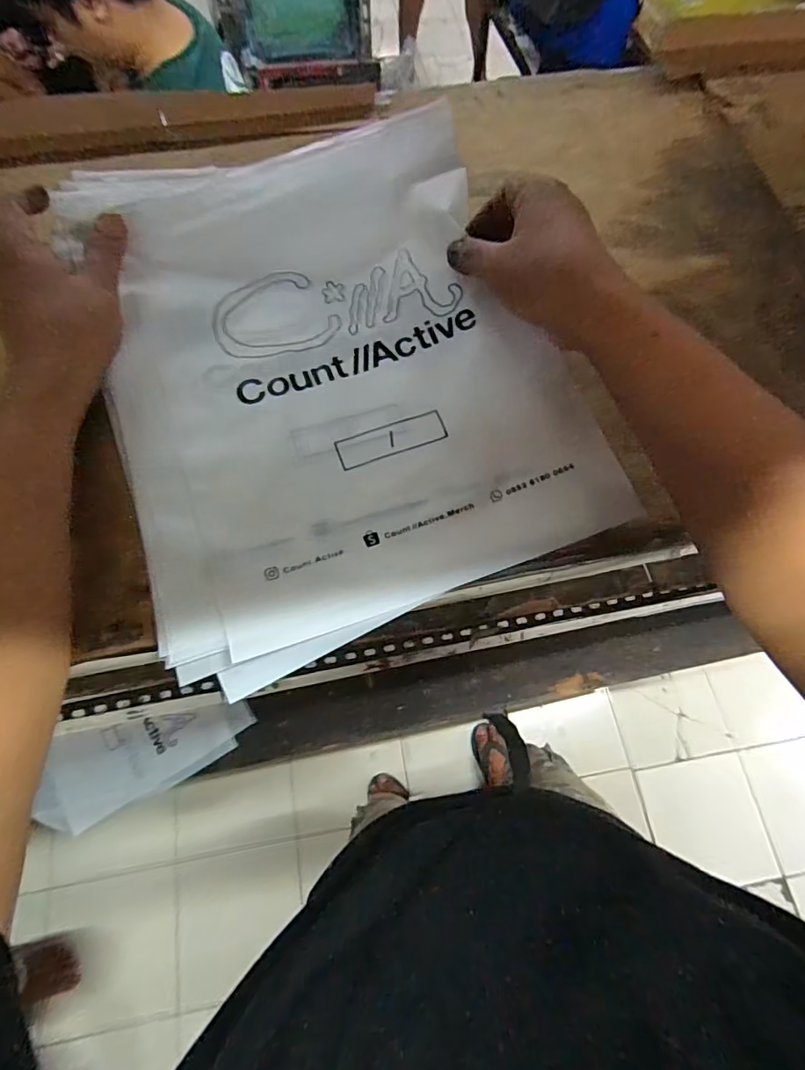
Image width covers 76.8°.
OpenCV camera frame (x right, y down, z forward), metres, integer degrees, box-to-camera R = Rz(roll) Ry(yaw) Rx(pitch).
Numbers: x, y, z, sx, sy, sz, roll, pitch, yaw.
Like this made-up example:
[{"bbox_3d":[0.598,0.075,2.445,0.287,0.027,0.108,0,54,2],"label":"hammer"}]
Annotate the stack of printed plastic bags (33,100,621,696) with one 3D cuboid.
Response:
[{"bbox_3d":[-0.048,-0.128,0.348,0.300,0.047,0.371,-20,71,-9],"label":"stack of printed plastic bags"}]

